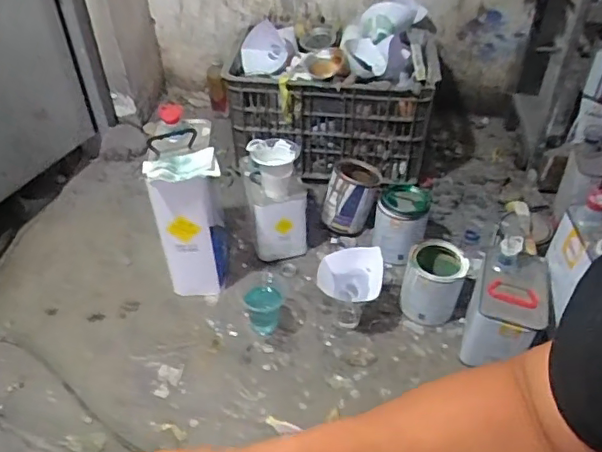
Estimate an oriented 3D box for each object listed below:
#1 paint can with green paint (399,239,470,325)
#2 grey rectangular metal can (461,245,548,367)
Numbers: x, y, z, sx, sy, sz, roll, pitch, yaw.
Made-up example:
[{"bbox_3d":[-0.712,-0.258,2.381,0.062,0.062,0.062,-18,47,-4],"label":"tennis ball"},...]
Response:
[{"bbox_3d":[0.253,0.108,1.073,0.107,0.129,0.111,0,42,0],"label":"paint can with green paint"},{"bbox_3d":[0.368,0.148,1.009,0.120,0.135,0.188,14,44,15],"label":"grey rectangular metal can"}]

